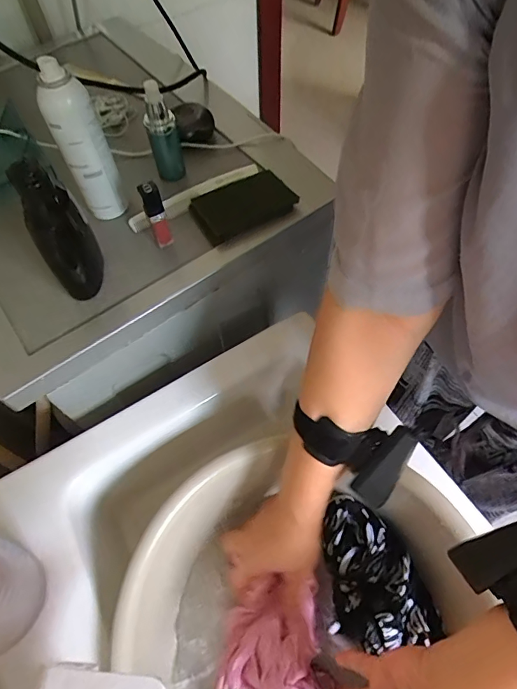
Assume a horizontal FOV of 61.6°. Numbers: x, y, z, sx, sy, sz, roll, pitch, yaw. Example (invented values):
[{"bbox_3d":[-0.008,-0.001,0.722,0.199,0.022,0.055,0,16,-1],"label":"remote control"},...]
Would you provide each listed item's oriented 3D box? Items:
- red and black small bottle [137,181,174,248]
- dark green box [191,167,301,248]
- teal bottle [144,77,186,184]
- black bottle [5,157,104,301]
[{"bbox_3d":[-0.107,-0.134,0.458,0.019,0.073,0.018,-18,60,-9],"label":"red and black small bottle"},{"bbox_3d":[-0.019,-0.165,0.508,0.114,0.016,0.076,-26,62,-14],"label":"dark green box"},{"bbox_3d":[-0.111,-0.247,0.504,0.034,0.101,0.028,-13,59,-6],"label":"teal bottle"},{"bbox_3d":[-0.191,-0.114,0.415,0.050,0.138,0.070,-27,62,-14],"label":"black bottle"}]

